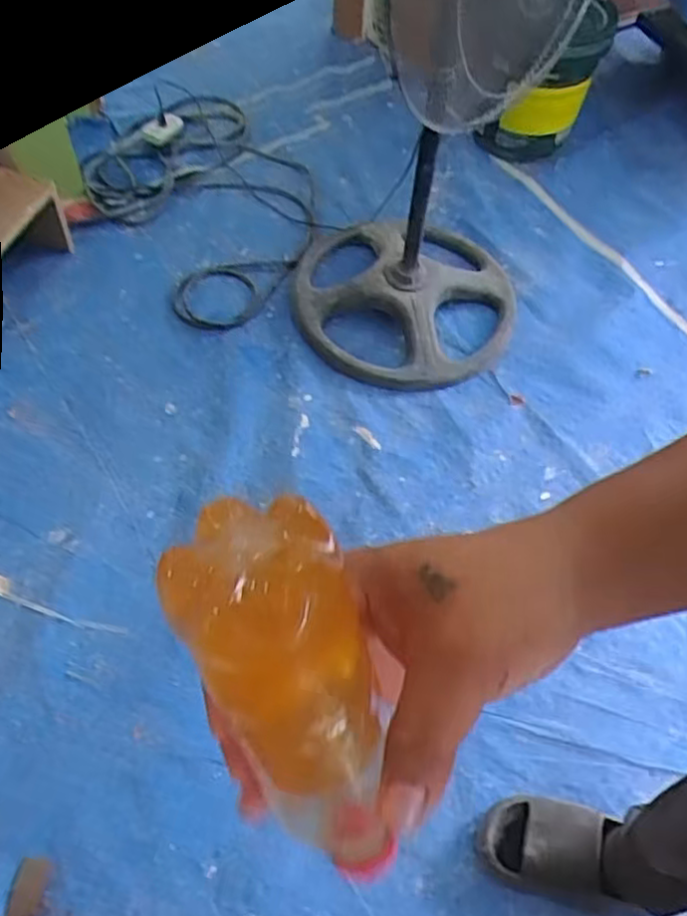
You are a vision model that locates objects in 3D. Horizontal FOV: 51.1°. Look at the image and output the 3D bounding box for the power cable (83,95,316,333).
[{"bbox_3d":[-0.326,-0.655,1.749,0.510,0.053,0.805,-29,63,-21],"label":"power cable"}]

